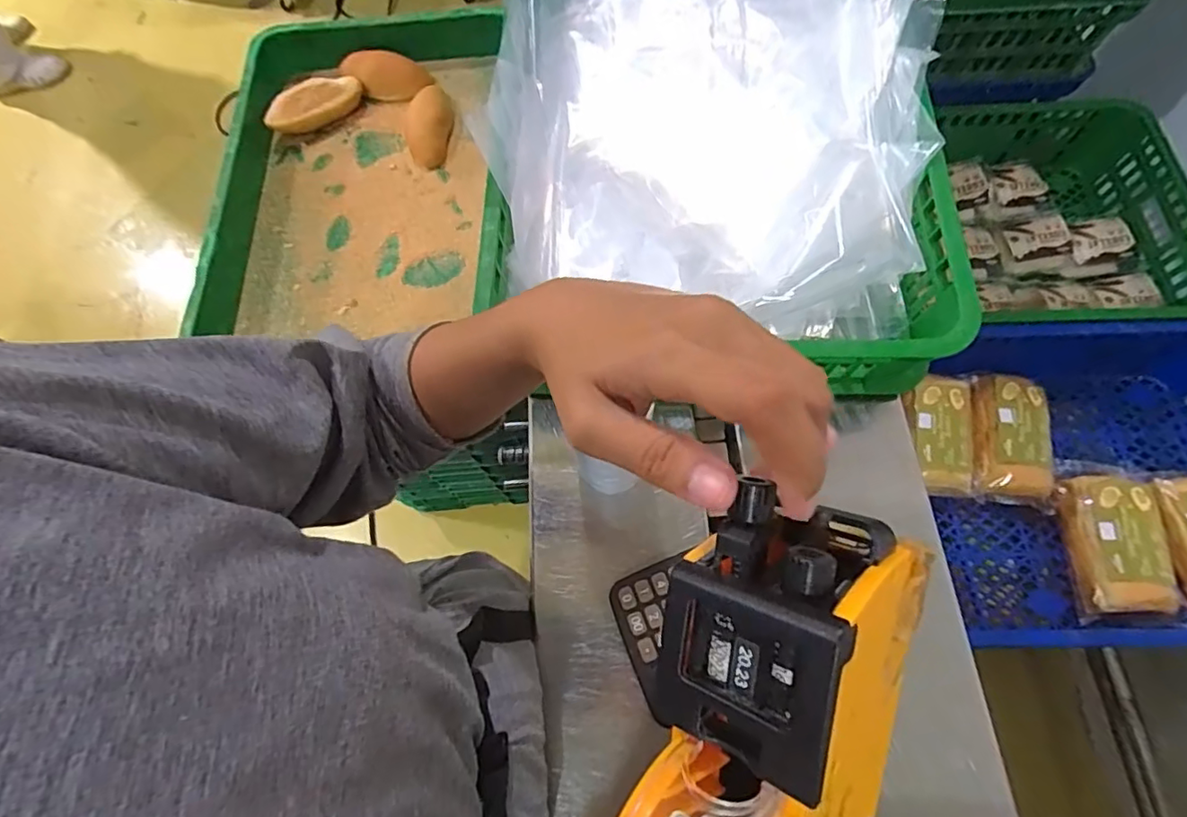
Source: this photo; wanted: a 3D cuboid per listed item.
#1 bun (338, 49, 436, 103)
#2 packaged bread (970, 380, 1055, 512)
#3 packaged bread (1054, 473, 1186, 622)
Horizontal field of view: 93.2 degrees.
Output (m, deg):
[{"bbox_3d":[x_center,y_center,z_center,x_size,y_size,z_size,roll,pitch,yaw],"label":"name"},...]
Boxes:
[{"bbox_3d":[-0.331,-0.532,0.895,0.133,0.043,0.078,19,70,10],"label":"bun"},{"bbox_3d":[0.616,0.043,0.826,0.104,0.049,0.187,6,68,5],"label":"packaged bread"},{"bbox_3d":[0.711,0.189,0.779,0.100,0.073,0.190,3,68,4],"label":"packaged bread"}]

